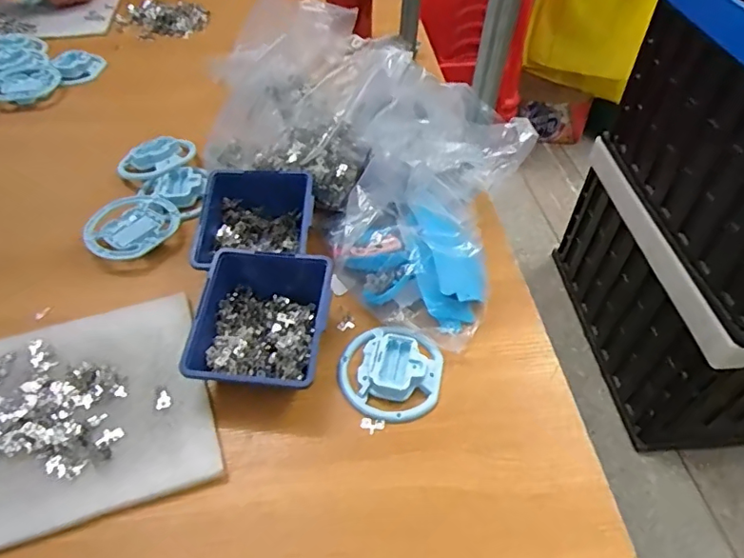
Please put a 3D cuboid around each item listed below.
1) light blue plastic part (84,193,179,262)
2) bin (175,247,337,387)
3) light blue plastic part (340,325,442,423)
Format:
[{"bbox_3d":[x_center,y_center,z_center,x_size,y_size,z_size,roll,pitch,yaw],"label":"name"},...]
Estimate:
[{"bbox_3d":[-0.291,-0.066,0.639,0.100,0.016,0.108,1,49,-1],"label":"light blue plastic part"},{"bbox_3d":[-0.104,0.044,0.512,0.121,0.058,0.139,7,49,4],"label":"bin"},{"bbox_3d":[0.017,0.089,0.511,0.097,0.017,0.093,1,49,-1],"label":"light blue plastic part"}]

